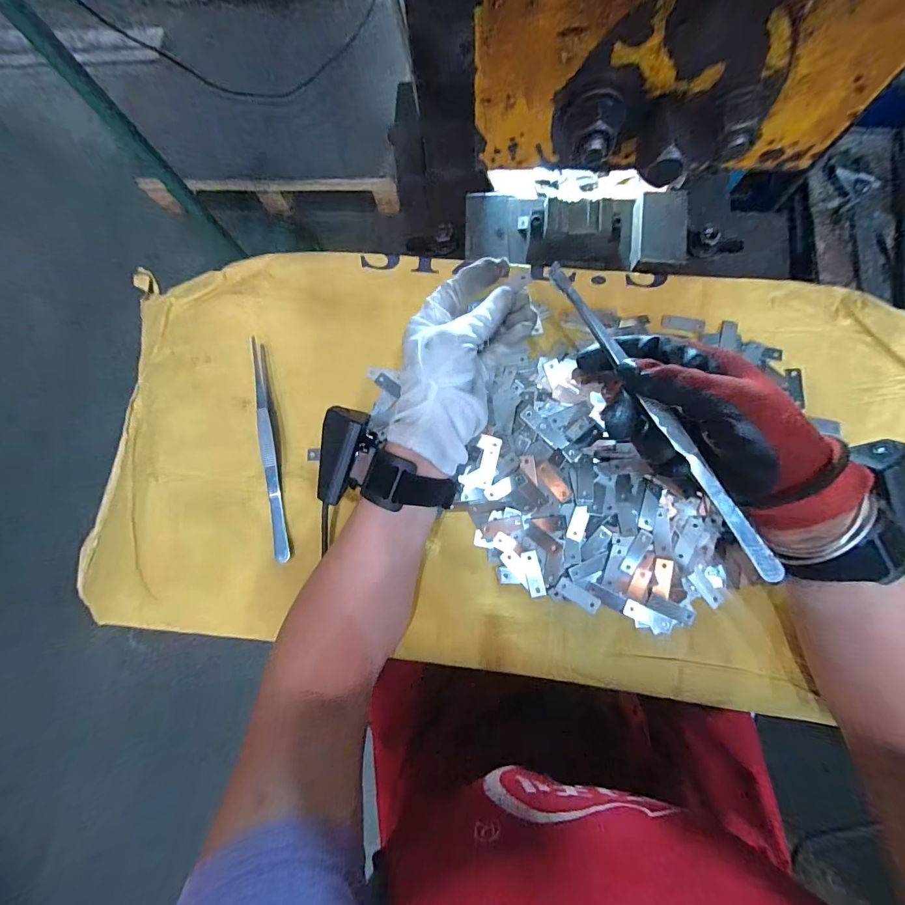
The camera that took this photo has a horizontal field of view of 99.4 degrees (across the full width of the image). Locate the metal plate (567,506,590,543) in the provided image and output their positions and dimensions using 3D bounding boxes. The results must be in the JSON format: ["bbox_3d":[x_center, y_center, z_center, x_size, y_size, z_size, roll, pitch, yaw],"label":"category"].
[{"bbox_3d":[0.099,0.056,0.302,0.012,0.004,0.027,17,80,7],"label":"metal plate"}]

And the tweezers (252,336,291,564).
[{"bbox_3d":[-0.157,-0.004,0.327,0.012,0.007,0.189,-11,78,1],"label":"tweezers"}]

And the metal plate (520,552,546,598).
[{"bbox_3d":[0.064,0.096,0.301,0.013,0.004,0.035,-12,78,1],"label":"metal plate"}]

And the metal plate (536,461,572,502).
[{"bbox_3d":[0.082,0.023,0.306,0.011,0.004,0.034,-37,79,-4],"label":"metal plate"}]

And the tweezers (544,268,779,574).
[{"bbox_3d":[0.138,-0.025,0.255,0.010,0.008,0.251,-32,84,-1],"label":"tweezers"}]

